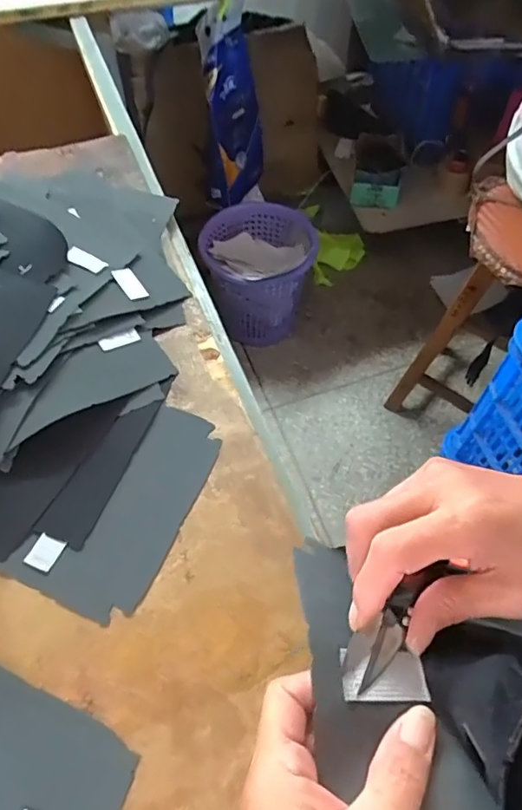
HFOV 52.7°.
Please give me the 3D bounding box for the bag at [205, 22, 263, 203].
[{"bbox_3d":[-0.062,-0.733,1.350,0.134,0.312,0.248,4,60,2],"label":"bag"}]

